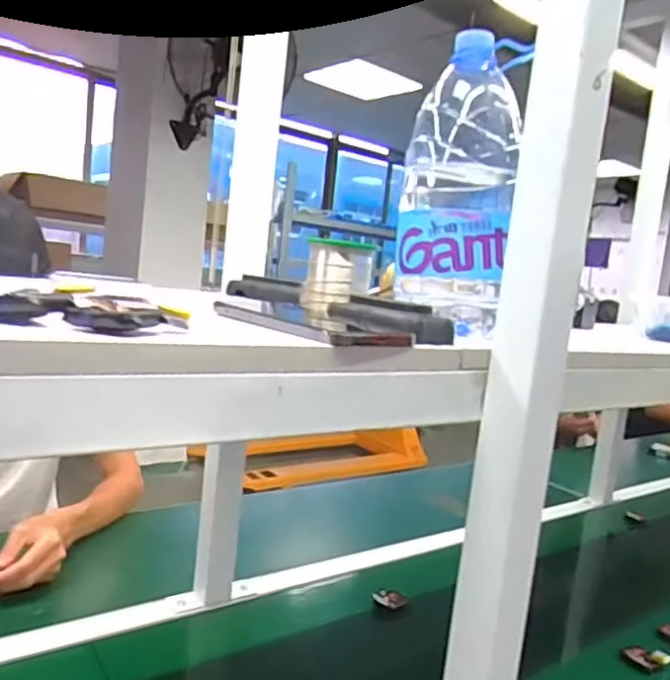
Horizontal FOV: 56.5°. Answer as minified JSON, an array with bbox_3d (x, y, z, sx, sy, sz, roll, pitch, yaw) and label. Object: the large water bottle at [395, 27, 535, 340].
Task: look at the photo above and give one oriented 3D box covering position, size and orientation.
[{"bbox_3d":[0.105,-0.131,0.495,0.082,0.231,0.098,6,6,-9],"label":"large water bottle"}]

